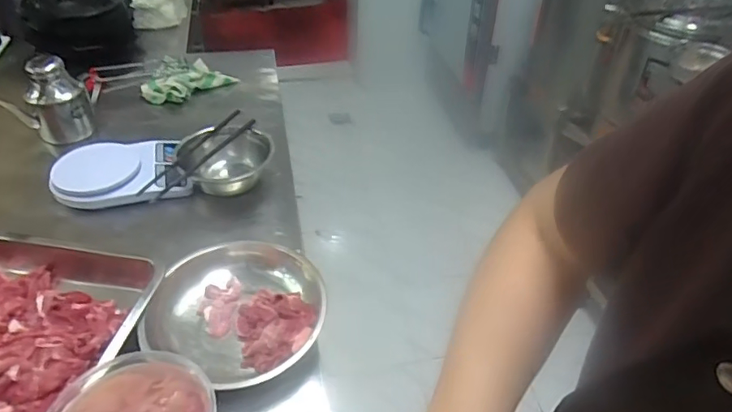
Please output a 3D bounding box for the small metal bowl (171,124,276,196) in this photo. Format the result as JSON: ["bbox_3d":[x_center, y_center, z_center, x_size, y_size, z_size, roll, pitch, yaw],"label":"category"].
[{"bbox_3d":[-0.219,-0.074,0.830,0.140,0.057,0.137,1,41,-1],"label":"small metal bowl"}]

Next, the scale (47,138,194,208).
[{"bbox_3d":[-0.378,-0.056,0.826,0.195,0.052,0.152,-9,42,-13],"label":"scale"}]

